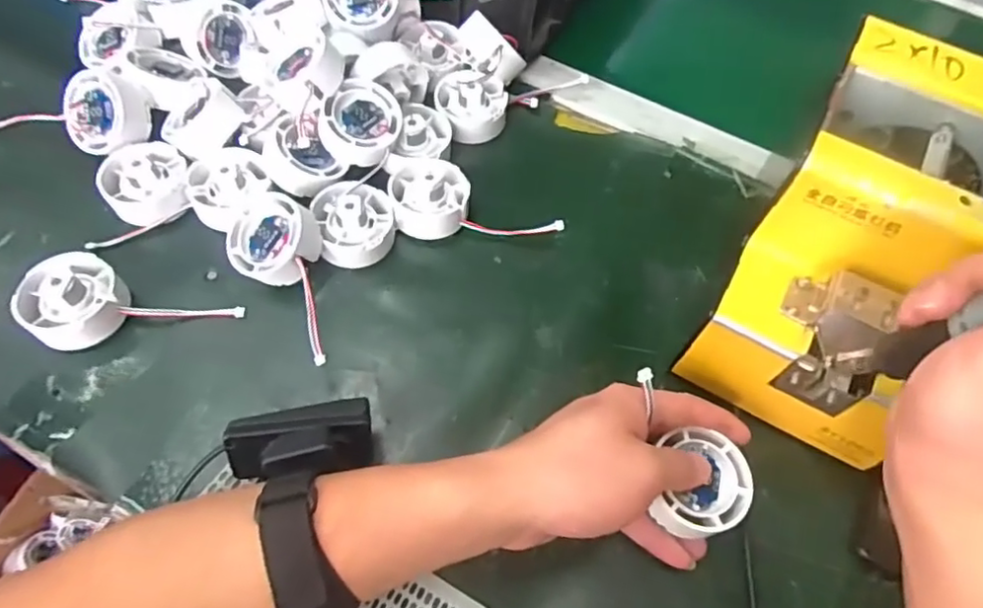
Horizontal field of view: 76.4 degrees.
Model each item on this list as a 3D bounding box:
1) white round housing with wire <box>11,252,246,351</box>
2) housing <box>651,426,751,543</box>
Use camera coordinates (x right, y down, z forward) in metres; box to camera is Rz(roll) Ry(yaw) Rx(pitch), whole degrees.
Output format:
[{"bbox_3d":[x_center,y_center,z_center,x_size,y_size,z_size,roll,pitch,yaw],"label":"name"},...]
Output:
[{"bbox_3d":[-0.222,0.005,0.373,0.115,0.032,0.059,18,61,5],"label":"white round housing with wire"},{"bbox_3d":[0.112,0.096,0.329,0.045,0.019,0.053,15,62,4],"label":"housing"}]

